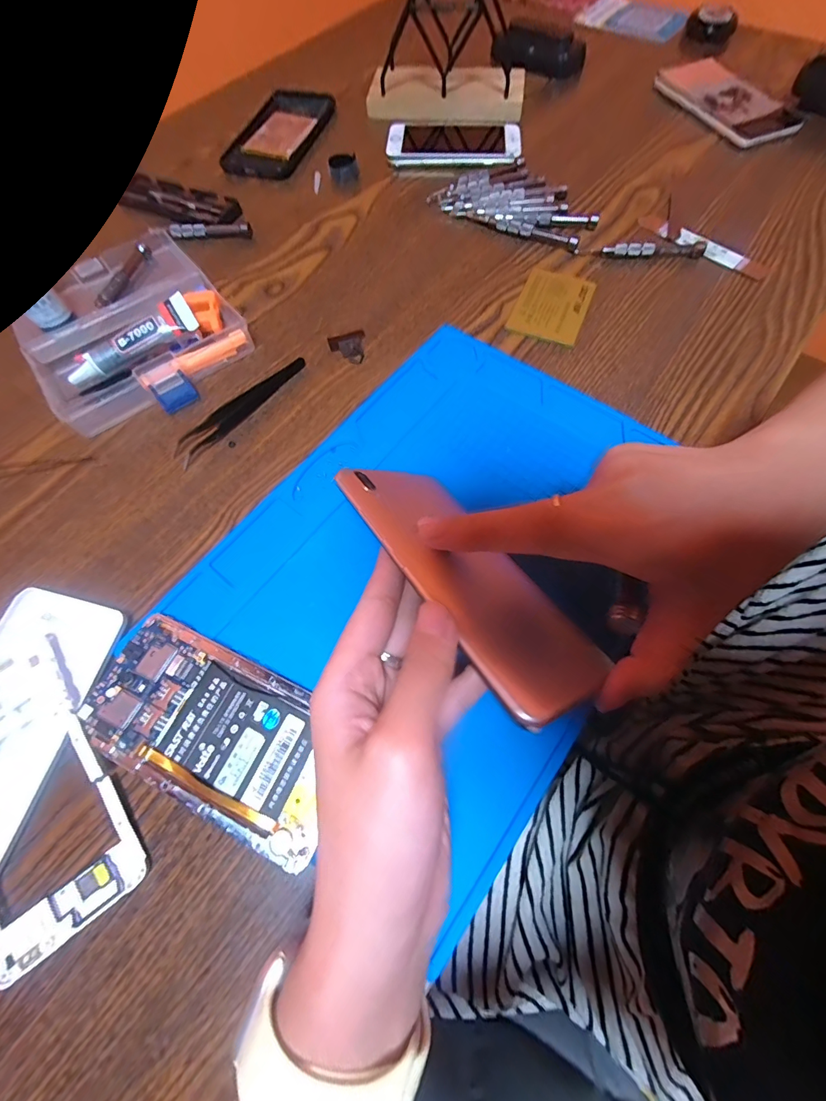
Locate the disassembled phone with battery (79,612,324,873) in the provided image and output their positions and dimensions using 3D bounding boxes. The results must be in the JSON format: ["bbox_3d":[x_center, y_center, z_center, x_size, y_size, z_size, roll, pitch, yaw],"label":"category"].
[{"bbox_3d":[-0.102,0.092,0.211,0.138,0.011,0.069,23,70,11],"label":"disassembled phone with battery"}]

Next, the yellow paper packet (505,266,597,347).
[{"bbox_3d":[0.112,-0.198,0.327,0.054,0.006,0.073,21,70,10],"label":"yellow paper packet"}]

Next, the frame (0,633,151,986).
[{"bbox_3d":[-0.194,0.119,0.204,0.073,0.011,0.142,-35,71,-12],"label":"frame"}]

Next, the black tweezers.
[{"bbox_3d":[-0.126,-0.106,0.297,0.017,0.007,0.115,36,73,15],"label":"black tweezers"}]

